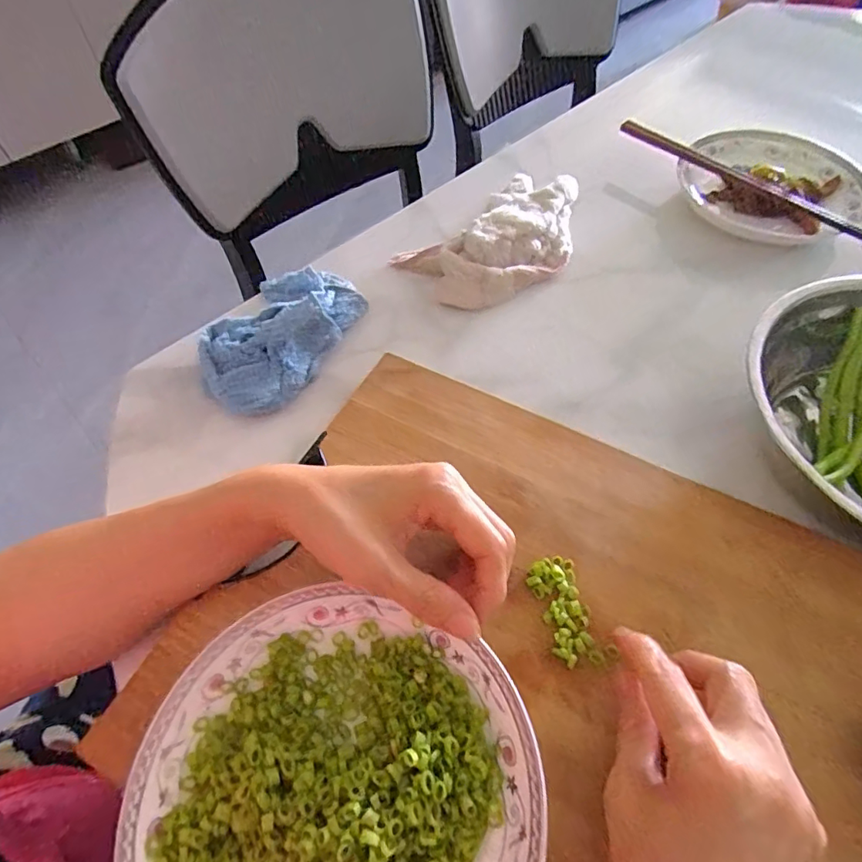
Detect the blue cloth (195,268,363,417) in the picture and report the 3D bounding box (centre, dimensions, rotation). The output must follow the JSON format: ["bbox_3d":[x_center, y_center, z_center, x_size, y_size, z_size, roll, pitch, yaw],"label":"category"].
[{"bbox_3d":[-0.122,-0.085,0.418,0.099,0.052,0.158,16,52,13],"label":"blue cloth"}]

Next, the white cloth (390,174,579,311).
[{"bbox_3d":[0.071,-0.178,0.476,0.186,0.055,0.109,-28,56,-22],"label":"white cloth"}]

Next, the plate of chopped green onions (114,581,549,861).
[{"bbox_3d":[-0.042,0.161,0.222,0.168,0.035,0.162,2,51,-3],"label":"plate of chopped green onions"}]

